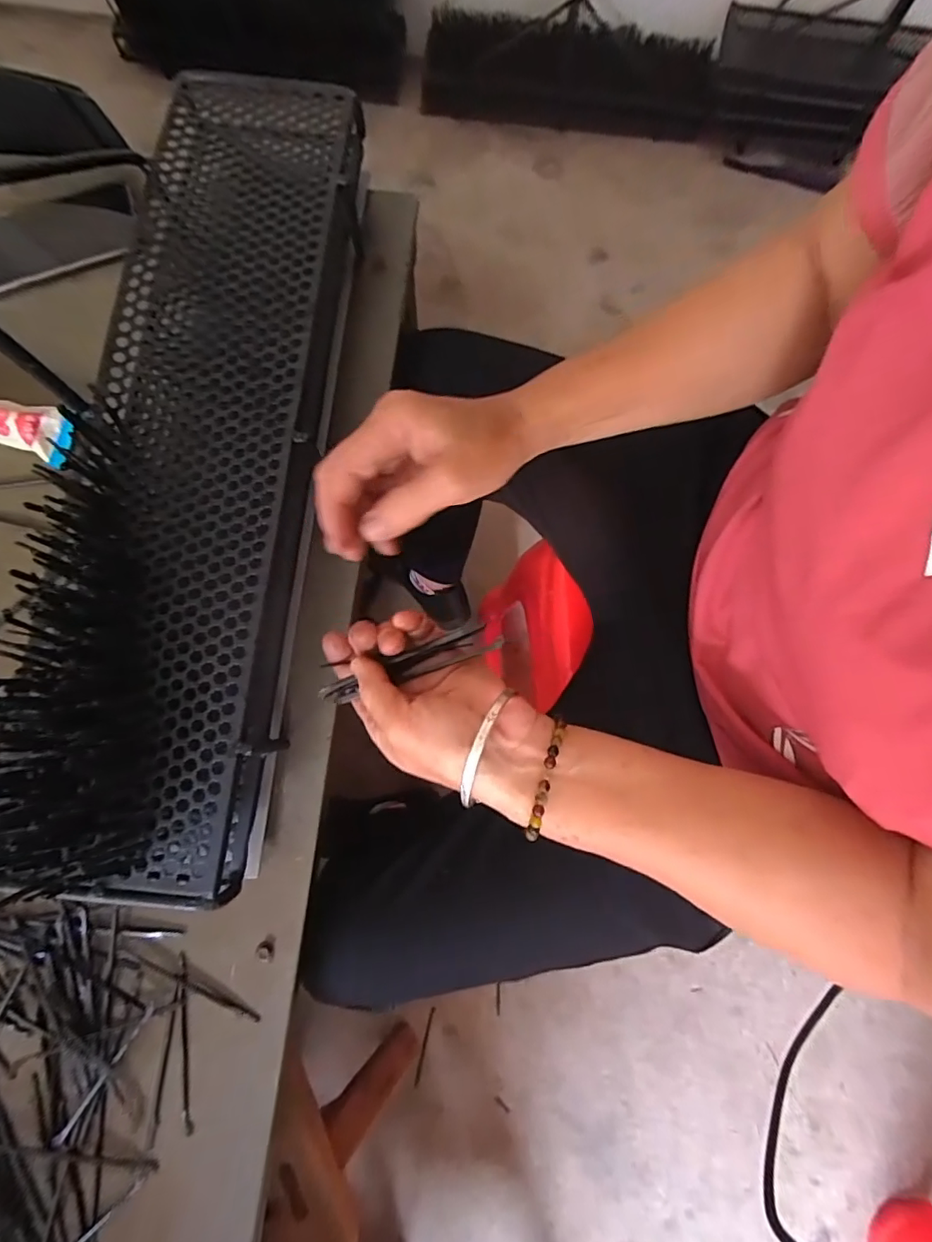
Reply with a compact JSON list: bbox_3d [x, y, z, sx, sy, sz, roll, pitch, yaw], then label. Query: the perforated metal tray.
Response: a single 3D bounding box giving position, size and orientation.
[{"bbox_3d":[-0.177,-0.131,0.392,0.152,0.046,0.606,4,78,1],"label":"perforated metal tray"}]

